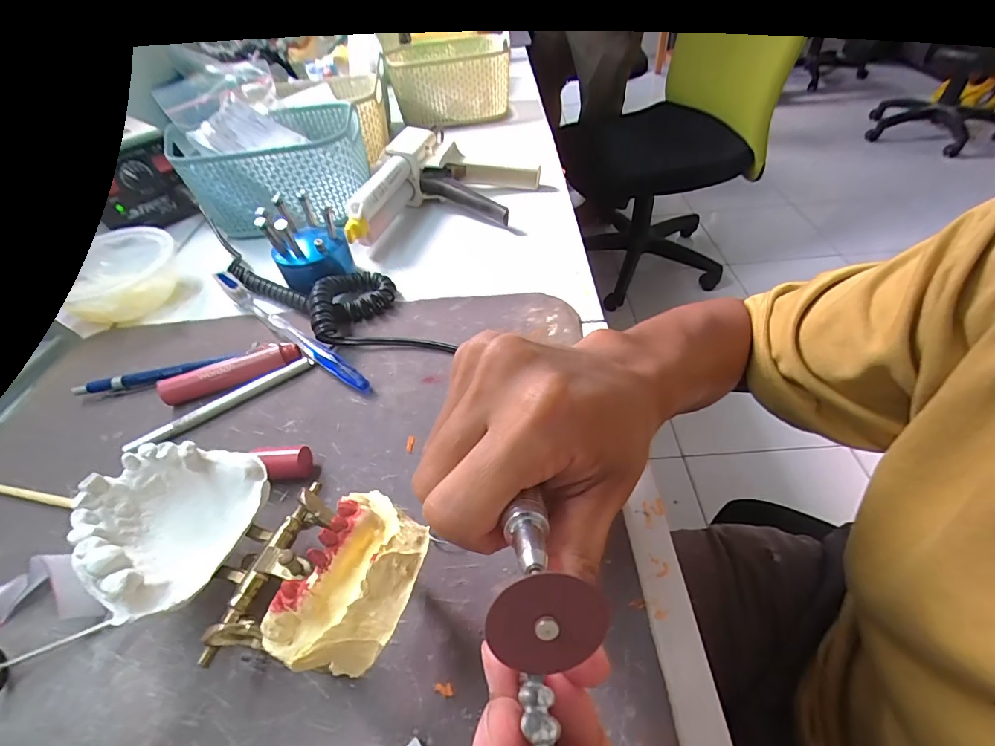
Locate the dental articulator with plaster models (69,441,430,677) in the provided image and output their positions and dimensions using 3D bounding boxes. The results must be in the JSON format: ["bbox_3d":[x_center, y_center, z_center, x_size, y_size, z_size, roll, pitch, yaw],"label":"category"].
[{"bbox_3d":[-0.093,0.065,0.169,0.144,0.054,0.069,2,46,26],"label":"dental articulator with plaster models"}]

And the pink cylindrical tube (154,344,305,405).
[{"bbox_3d":[-0.178,0.000,0.299,0.088,0.016,0.016,-19,49,-11],"label":"pink cylindrical tube"}]

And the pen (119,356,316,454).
[{"bbox_3d":[-0.174,0.019,0.286,0.113,0.009,0.007,-32,52,-22],"label":"pen"}]

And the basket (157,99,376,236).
[{"bbox_3d":[-0.211,-0.212,0.454,0.154,0.079,0.123,-6,47,1],"label":"basket"}]

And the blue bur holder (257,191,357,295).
[{"bbox_3d":[-0.156,-0.109,0.361,0.057,0.064,0.056,-25,50,-16],"label":"blue bur holder"}]

